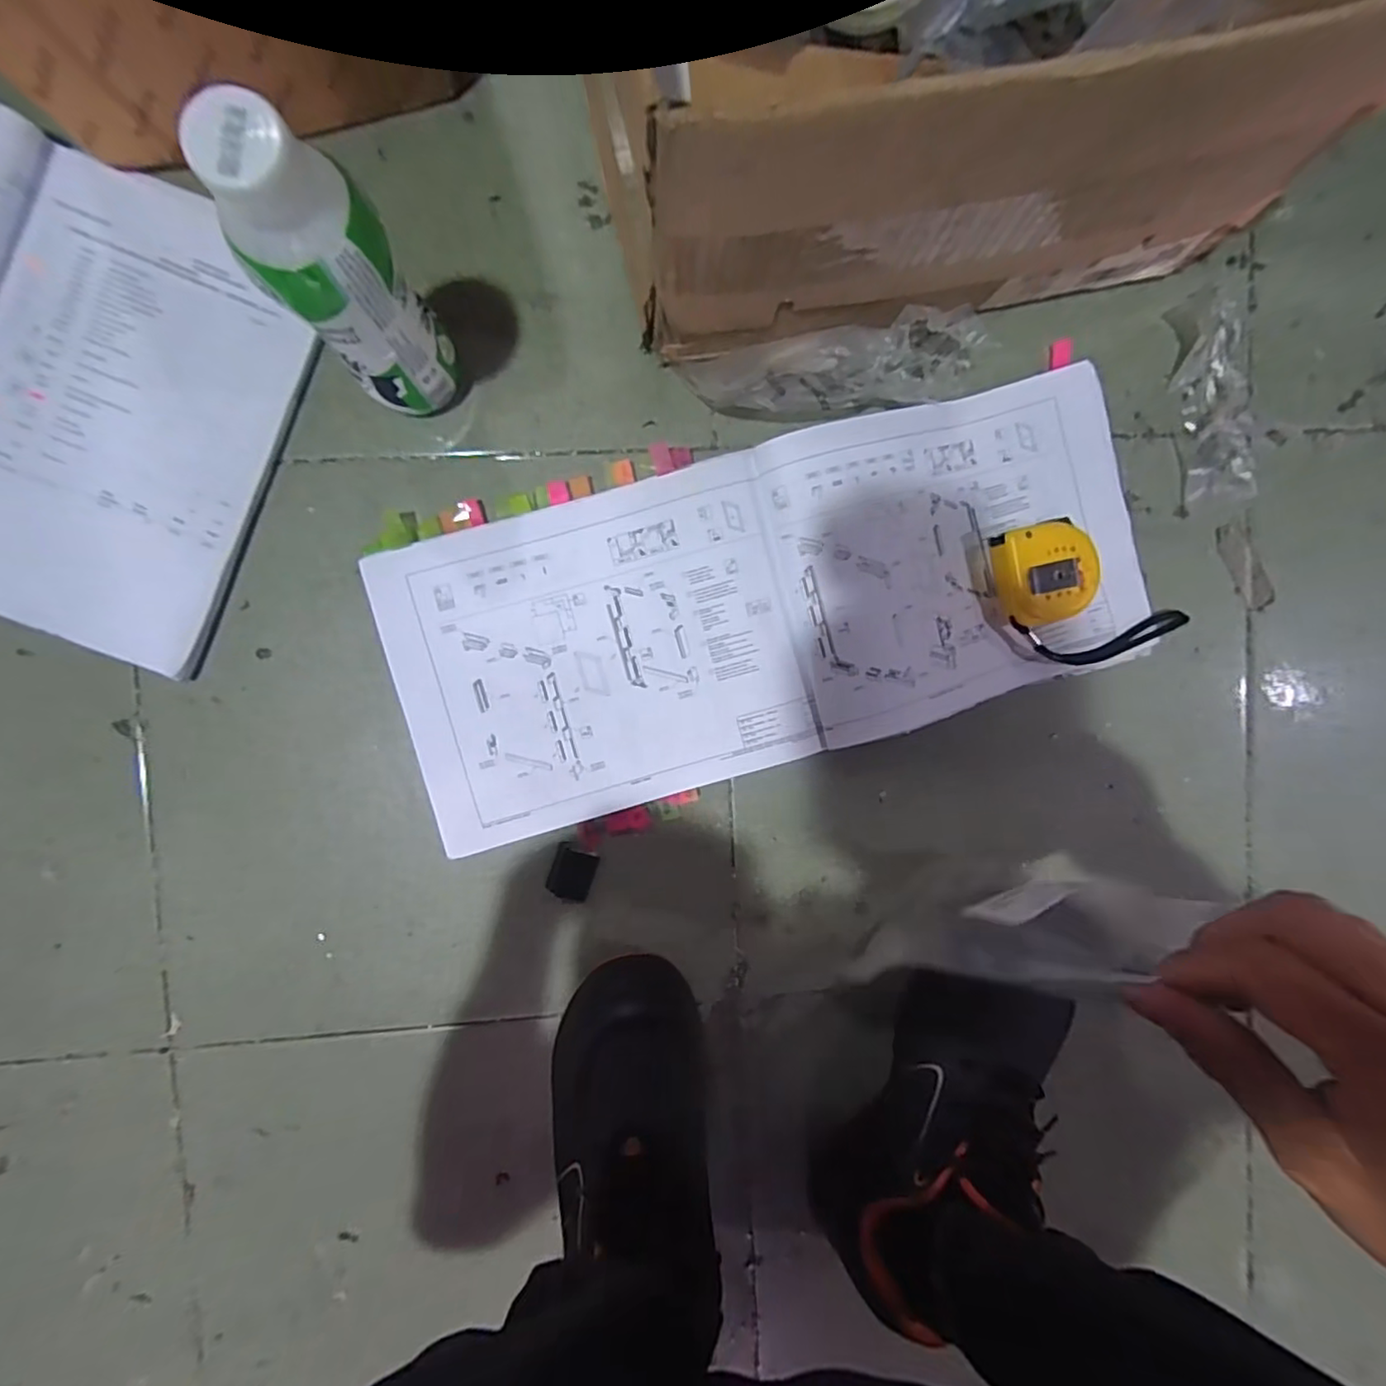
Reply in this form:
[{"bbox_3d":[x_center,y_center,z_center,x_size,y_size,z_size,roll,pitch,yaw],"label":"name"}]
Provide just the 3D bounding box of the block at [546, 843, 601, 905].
[{"bbox_3d":[-0.087,0.131,0.455,0.031,0.009,0.038,18,91,-7],"label":"block"}]

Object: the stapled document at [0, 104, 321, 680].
[{"bbox_3d":[-0.378,-0.182,0.403,0.203,0.032,0.296,18,91,-7],"label":"stapled document"}]

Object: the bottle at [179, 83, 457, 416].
[{"bbox_3d":[-0.178,-0.208,0.335,0.060,0.191,0.057,0,93,-6],"label":"bottle"}]

